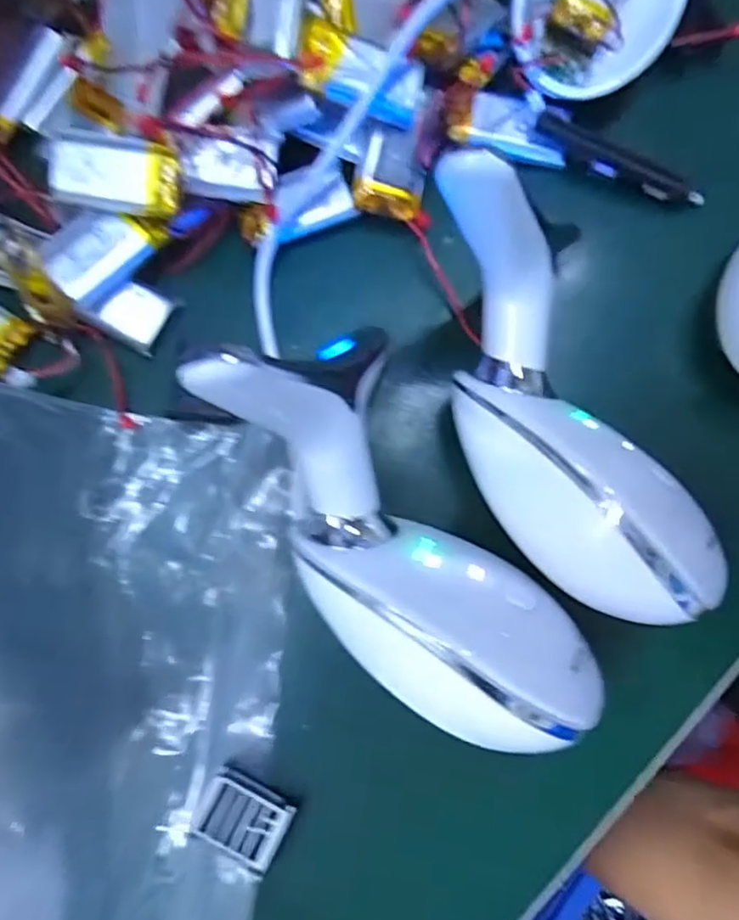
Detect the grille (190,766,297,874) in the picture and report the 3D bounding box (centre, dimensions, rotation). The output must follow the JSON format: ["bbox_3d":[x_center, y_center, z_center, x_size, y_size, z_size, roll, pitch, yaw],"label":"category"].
[{"bbox_3d":[-0.033,0.094,0.163,0.023,0.011,0.015,28,78,6],"label":"grille"}]

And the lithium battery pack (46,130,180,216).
[{"bbox_3d":[-0.073,-0.082,0.177,0.037,0.011,0.019,7,77,2],"label":"lithium battery pack"}]

